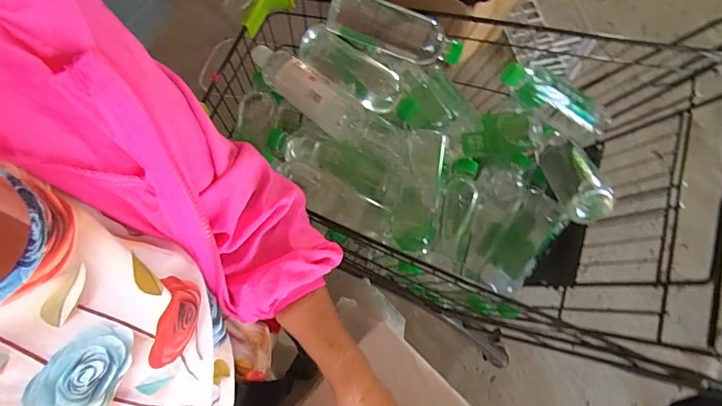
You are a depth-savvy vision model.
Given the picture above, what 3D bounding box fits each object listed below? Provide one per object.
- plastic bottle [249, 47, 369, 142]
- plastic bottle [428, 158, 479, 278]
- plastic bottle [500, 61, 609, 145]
[{"bbox_3d":[-0.092,-0.173,0.655,0.226,0.069,0.058,40,75,10],"label":"plastic bottle"},{"bbox_3d":[0.147,0.018,0.665,0.060,0.050,0.171,10,89,2],"label":"plastic bottle"},{"bbox_3d":[0.296,-0.152,0.658,0.192,0.058,0.056,28,72,-15],"label":"plastic bottle"}]

